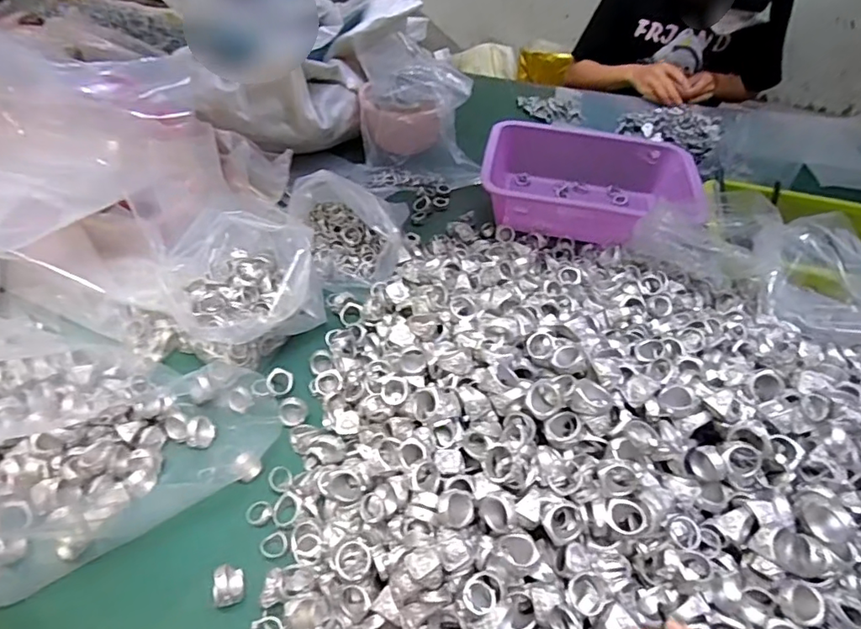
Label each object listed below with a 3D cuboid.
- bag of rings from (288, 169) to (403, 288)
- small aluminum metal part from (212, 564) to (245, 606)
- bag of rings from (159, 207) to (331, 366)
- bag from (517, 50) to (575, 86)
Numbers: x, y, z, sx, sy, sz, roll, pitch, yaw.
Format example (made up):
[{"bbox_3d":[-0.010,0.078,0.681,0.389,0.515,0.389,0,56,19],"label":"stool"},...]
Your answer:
[{"bbox_3d":[-0.100,-0.116,0.679,0.133,0.121,0.124,-7,46,-13],"label":"bag of rings"},{"bbox_3d":[-0.150,0.200,0.409,0.018,0.022,0.026,-5,45,-11],"label":"small aluminum metal part"},{"bbox_3d":[-0.185,-0.029,0.572,0.154,0.109,0.111,-31,55,-32],"label":"bag of rings"},{"bbox_3d":[0.343,-0.778,1.718,0.183,0.104,0.051,34,51,25],"label":"bag"}]

